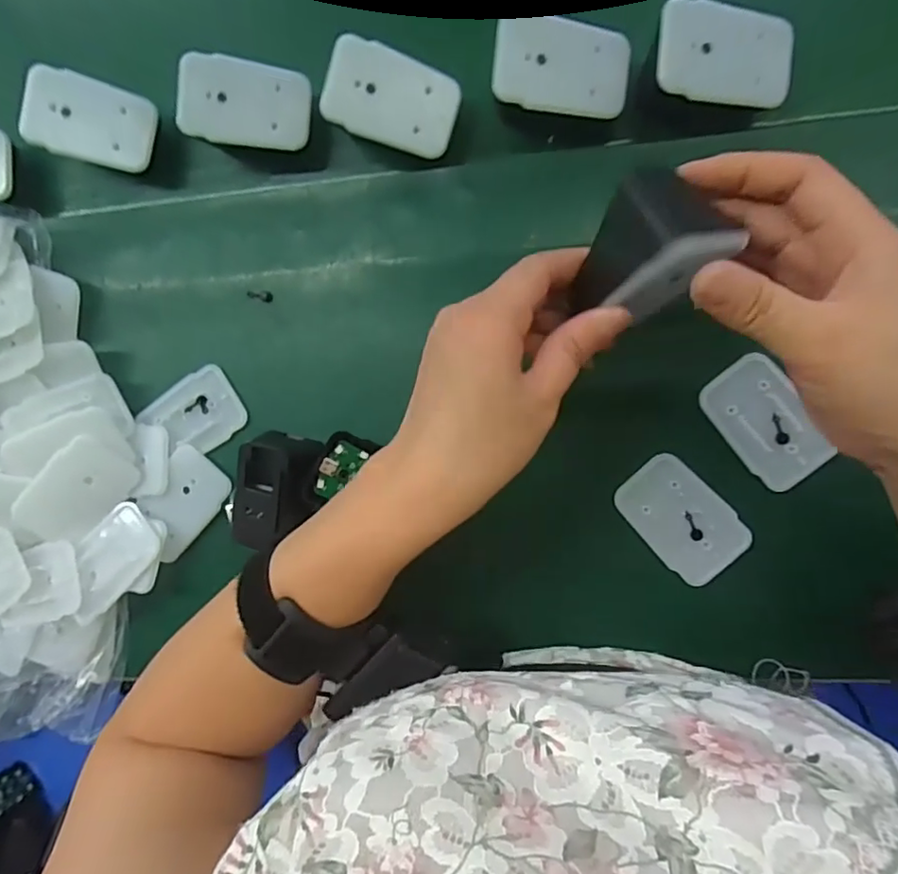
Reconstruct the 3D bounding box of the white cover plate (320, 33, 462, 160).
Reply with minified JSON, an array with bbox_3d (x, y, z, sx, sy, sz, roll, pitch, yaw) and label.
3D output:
[{"bbox_3d":[-0.030,-0.178,0.303,0.068,0.004,0.043,14,105,-14],"label":"white cover plate"}]

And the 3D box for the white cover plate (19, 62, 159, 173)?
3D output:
[{"bbox_3d":[-0.204,-0.181,0.328,0.066,0.004,0.043,13,99,-15],"label":"white cover plate"}]

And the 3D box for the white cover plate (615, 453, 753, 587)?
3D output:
[{"bbox_3d":[0.129,0.046,0.318,0.045,0.004,0.069,-44,86,7],"label":"white cover plate"}]

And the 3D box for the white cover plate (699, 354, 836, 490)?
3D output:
[{"bbox_3d":[0.170,-0.008,0.308,0.041,0.007,0.069,-37,87,7],"label":"white cover plate"}]

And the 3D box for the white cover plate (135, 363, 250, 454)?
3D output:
[{"bbox_3d":[-0.155,-0.013,0.352,0.057,0.004,0.044,-35,87,7],"label":"white cover plate"}]

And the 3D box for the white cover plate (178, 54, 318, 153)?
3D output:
[{"bbox_3d":[-0.110,-0.182,0.314,0.068,0.004,0.042,5,103,-16],"label":"white cover plate"}]

